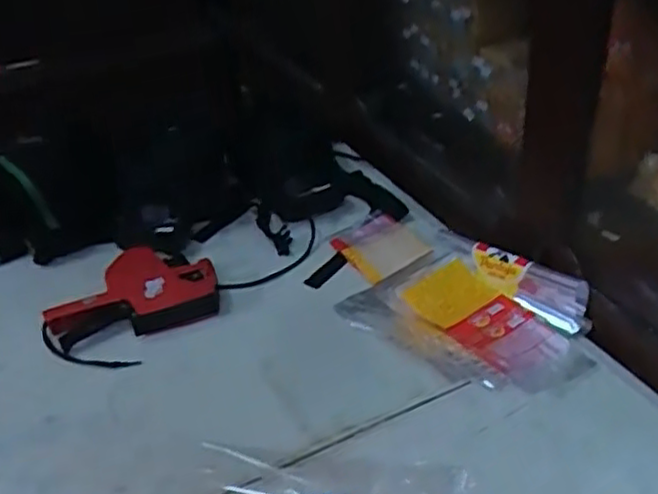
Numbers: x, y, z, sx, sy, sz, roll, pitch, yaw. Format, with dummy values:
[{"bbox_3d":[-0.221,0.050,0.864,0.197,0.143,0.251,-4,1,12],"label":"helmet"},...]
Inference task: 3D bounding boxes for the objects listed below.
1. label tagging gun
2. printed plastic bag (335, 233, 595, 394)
[{"bbox_3d":[-0.263,0.059,0.930,0.220,0.042,0.140,-13,35,-11],"label":"label tagging gun"},{"bbox_3d":[0.170,0.077,0.836,0.203,0.044,0.272,-26,40,-28],"label":"printed plastic bag"}]

